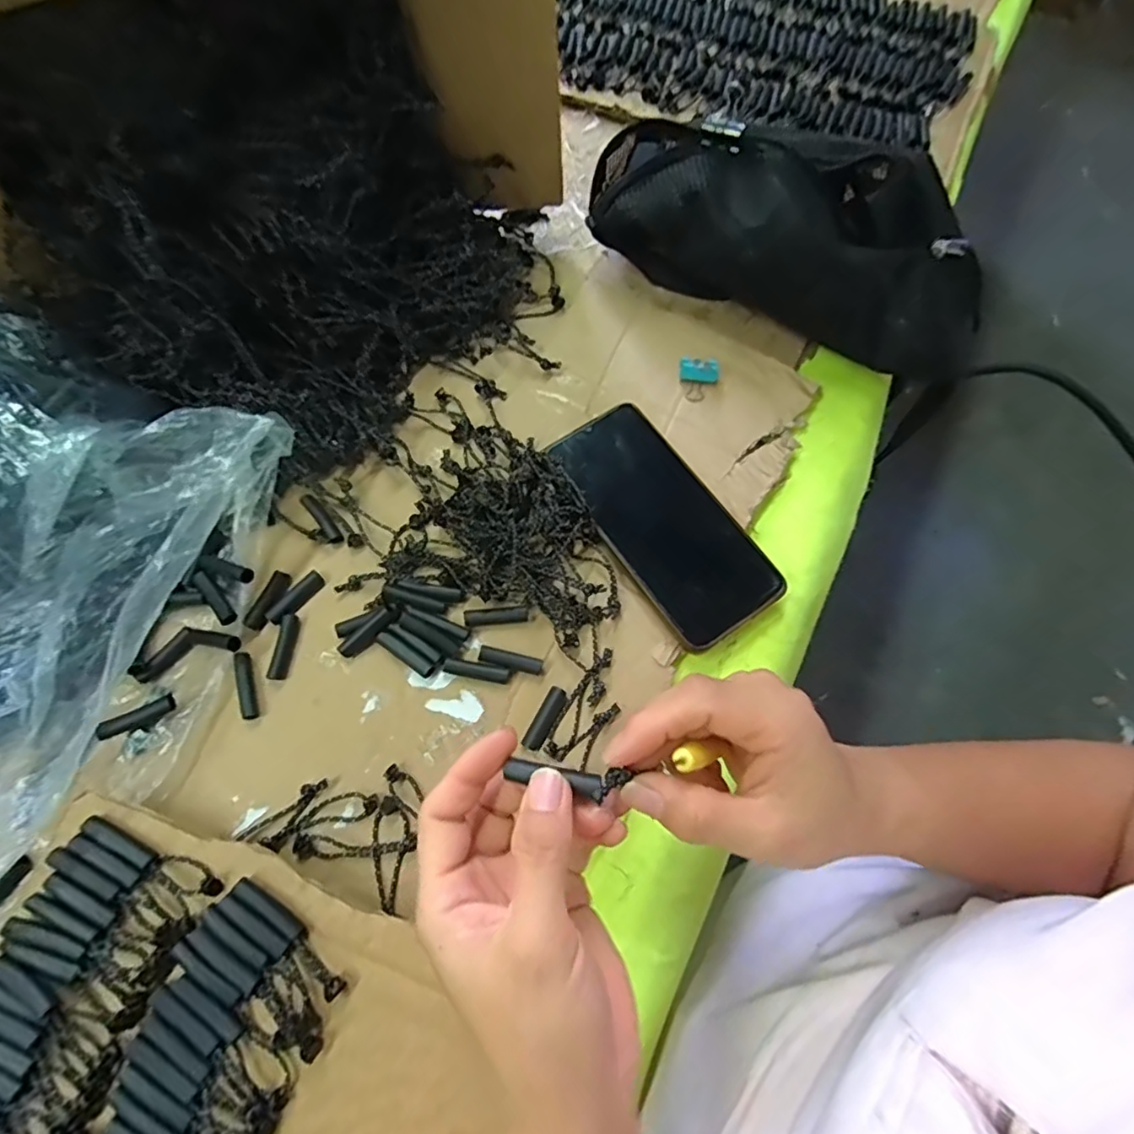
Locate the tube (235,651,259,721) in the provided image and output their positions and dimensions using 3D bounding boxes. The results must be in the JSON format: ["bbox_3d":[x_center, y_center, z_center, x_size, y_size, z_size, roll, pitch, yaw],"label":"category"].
[{"bbox_3d":[-0.180,0.066,0.327,0.009,0.006,0.038,-14,70,-6],"label":"tube"}]

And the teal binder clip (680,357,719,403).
[{"bbox_3d":[0.092,-0.132,0.408,0.027,0.011,0.034,4,69,1],"label":"teal binder clip"}]

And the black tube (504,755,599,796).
[{"bbox_3d":[-0.005,0.077,0.215,0.035,0.008,0.009,3,68,18],"label":"black tube"}]

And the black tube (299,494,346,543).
[{"bbox_3d":[-0.153,-0.031,0.363,0.009,0.006,0.039,-37,73,-13],"label":"black tube"}]

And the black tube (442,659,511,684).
[{"bbox_3d":[-0.051,0.059,0.333,0.038,0.007,0.009,11,69,4],"label":"black tube"}]

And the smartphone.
[{"bbox_3d":[0.059,-0.030,0.366,0.075,0.014,0.160,-33,72,-12],"label":"smartphone"}]

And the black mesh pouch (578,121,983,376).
[{"bbox_3d":[0.147,-0.223,0.395,0.278,0.098,0.083,26,71,9],"label":"black mesh pouch"}]

